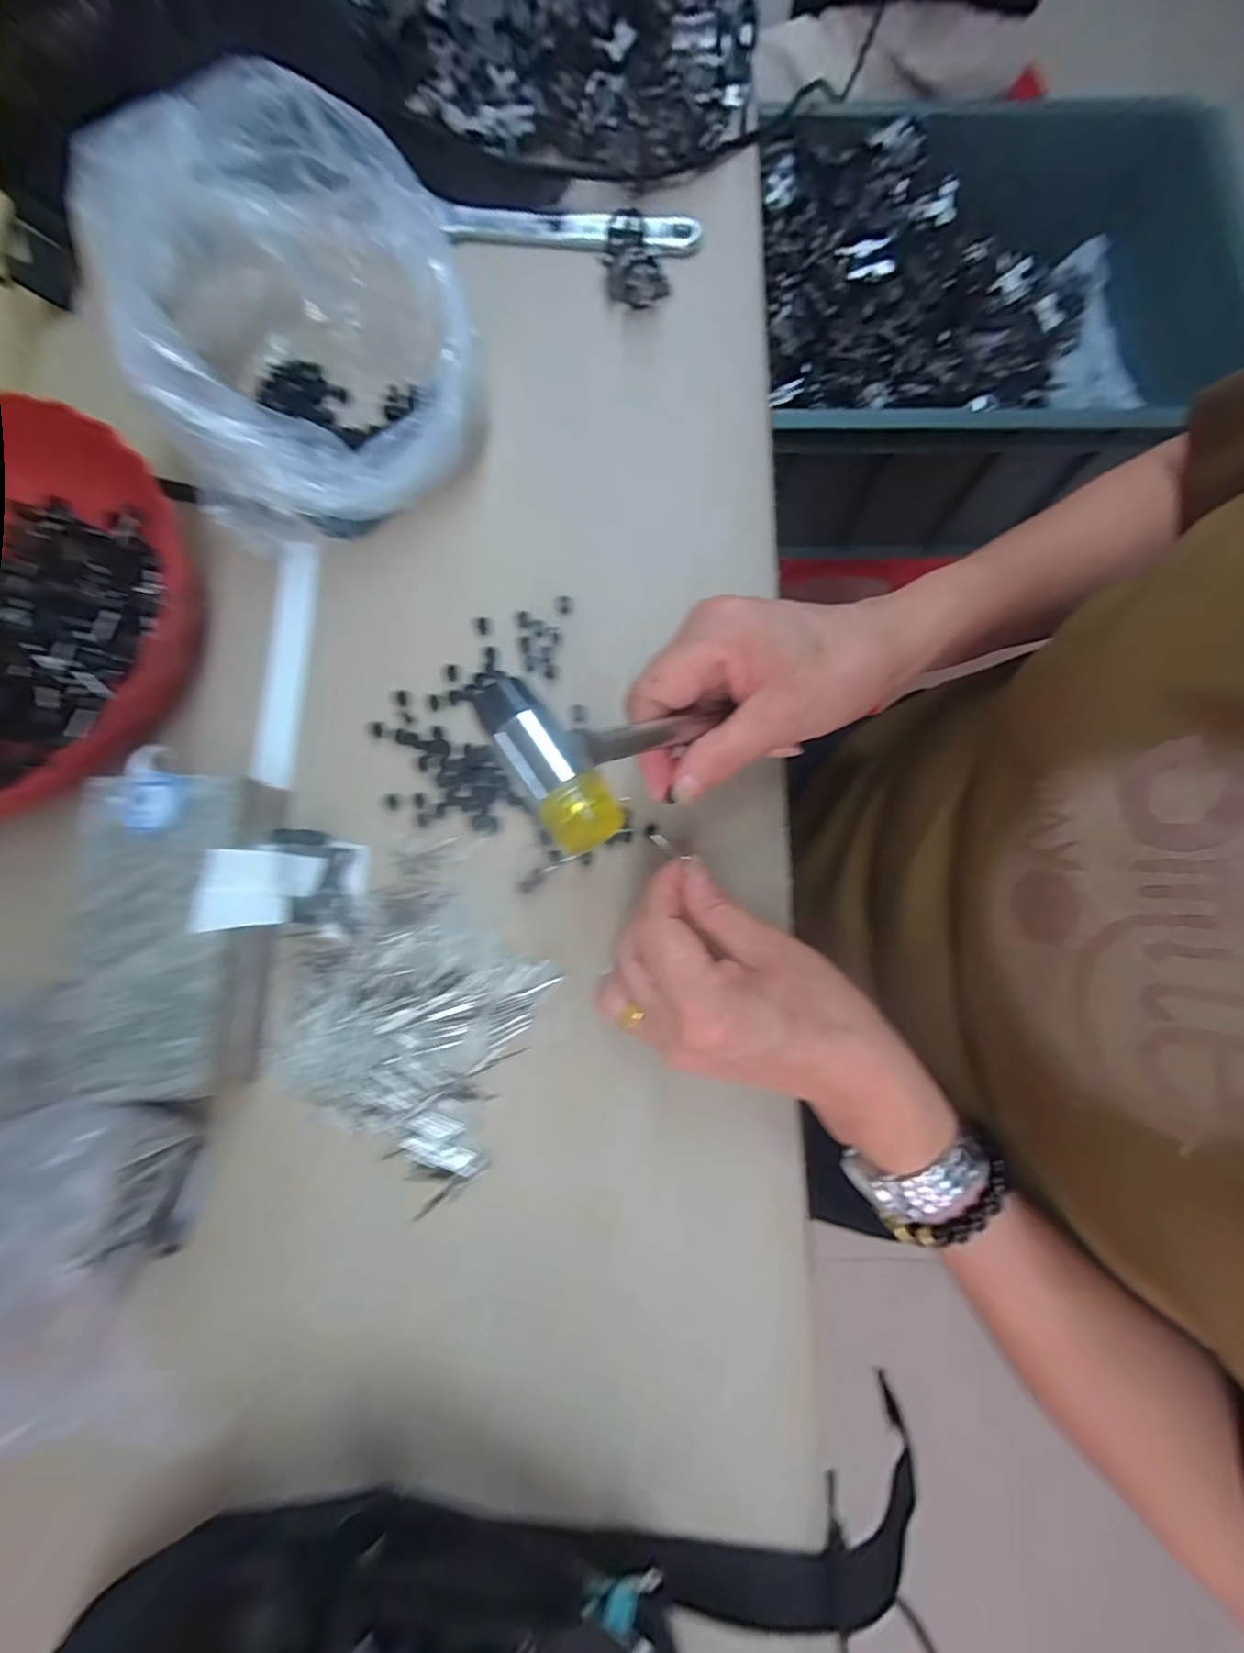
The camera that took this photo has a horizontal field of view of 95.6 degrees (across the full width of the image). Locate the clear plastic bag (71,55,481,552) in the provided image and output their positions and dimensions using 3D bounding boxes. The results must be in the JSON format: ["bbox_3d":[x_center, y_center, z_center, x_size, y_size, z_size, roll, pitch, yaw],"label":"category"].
[{"bbox_3d":[-0.178,-0.280,0.311,0.167,0.103,0.203,-22,80,-4],"label":"clear plastic bag"}]

